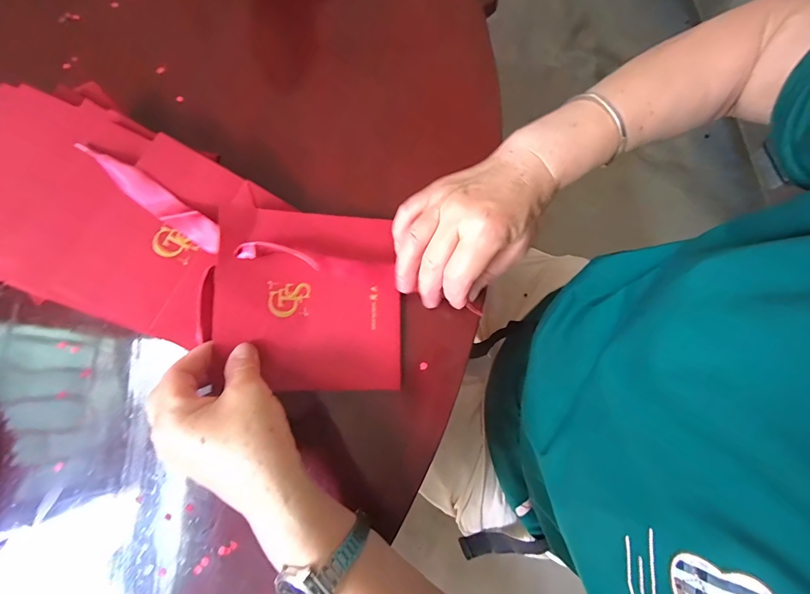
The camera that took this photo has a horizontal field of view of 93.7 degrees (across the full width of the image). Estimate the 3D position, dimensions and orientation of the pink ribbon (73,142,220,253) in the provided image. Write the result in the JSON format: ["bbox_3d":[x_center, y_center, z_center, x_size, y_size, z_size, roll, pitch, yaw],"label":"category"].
[{"bbox_3d":[-0.189,-0.075,0.285,0.118,0.007,0.021,37,81,-4],"label":"pink ribbon"}]

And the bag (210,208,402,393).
[{"bbox_3d":[-0.071,0.002,0.292,0.135,0.015,0.136,1,84,-13],"label":"bag"}]

